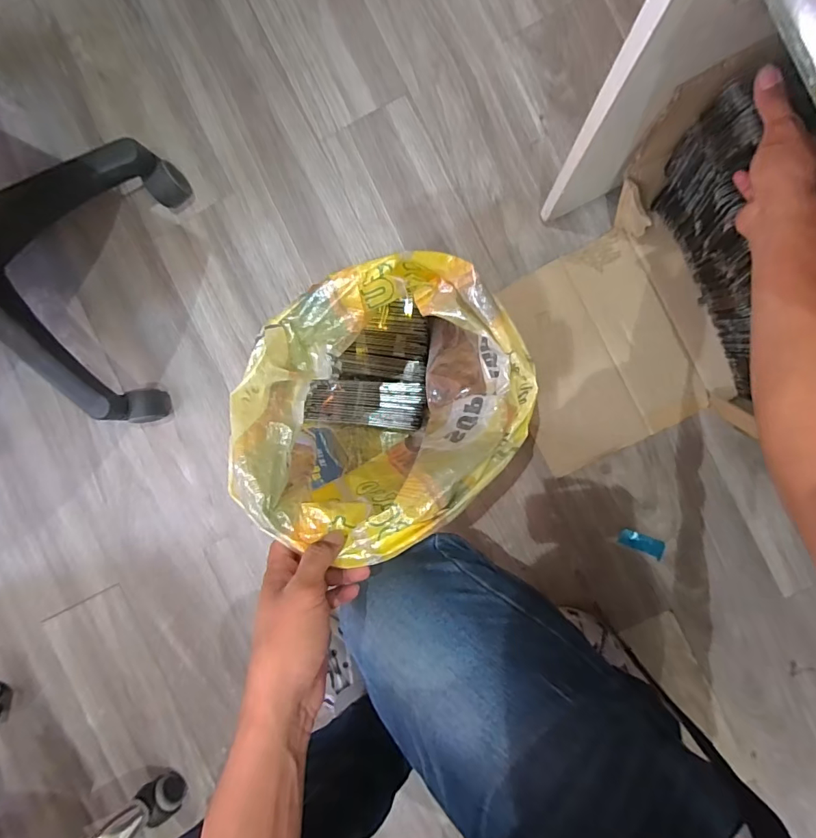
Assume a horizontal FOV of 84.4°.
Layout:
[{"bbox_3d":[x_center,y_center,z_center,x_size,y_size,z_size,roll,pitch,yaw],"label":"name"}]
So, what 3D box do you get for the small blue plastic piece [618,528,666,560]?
[{"bbox_3d":[0.357,0.189,0.685,0.069,0.005,0.027,24,95,2],"label":"small blue plastic piece"}]

